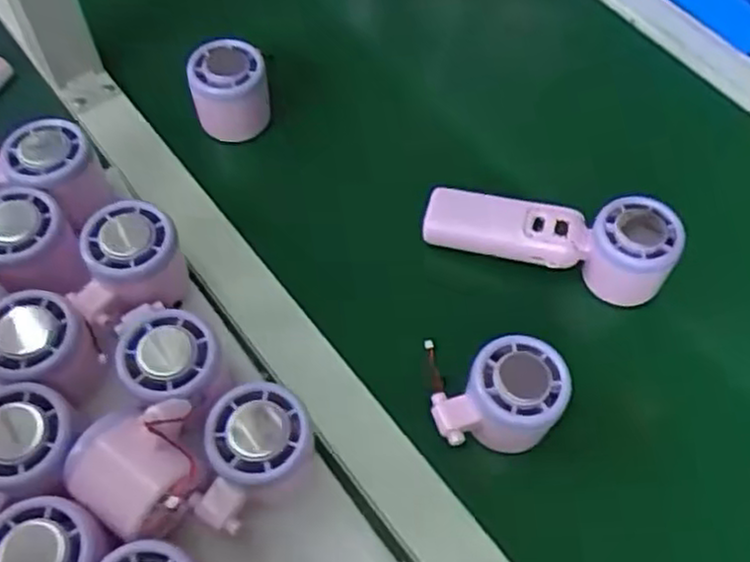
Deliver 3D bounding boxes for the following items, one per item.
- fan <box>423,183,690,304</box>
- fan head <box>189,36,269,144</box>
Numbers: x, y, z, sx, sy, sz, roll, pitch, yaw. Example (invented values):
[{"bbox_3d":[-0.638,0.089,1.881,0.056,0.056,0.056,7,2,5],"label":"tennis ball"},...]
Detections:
[{"bbox_3d":[0.115,-0.034,0.502,0.165,0.050,0.051,16,61,8],"label":"fan"},{"bbox_3d":[-0.108,-0.143,0.555,0.055,0.050,0.052,1,60,-1],"label":"fan head"}]

